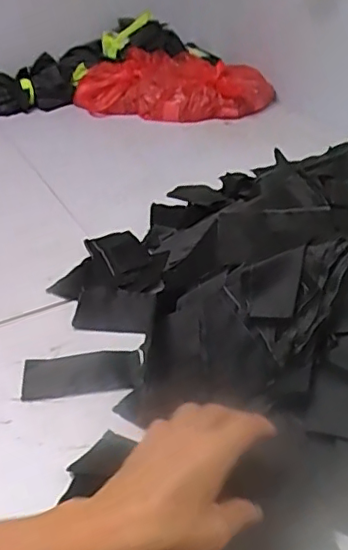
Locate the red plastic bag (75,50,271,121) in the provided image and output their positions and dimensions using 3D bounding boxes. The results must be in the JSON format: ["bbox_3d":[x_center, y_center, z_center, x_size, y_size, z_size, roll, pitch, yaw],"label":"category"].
[{"bbox_3d":[-0.011,-0.414,1.273,0.429,0.112,0.183,14,37,23],"label":"red plastic bag"}]

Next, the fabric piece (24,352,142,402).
[{"bbox_3d":[-0.092,0.096,0.568,0.115,0.004,0.059,-6,33,-3],"label":"fabric piece"}]

